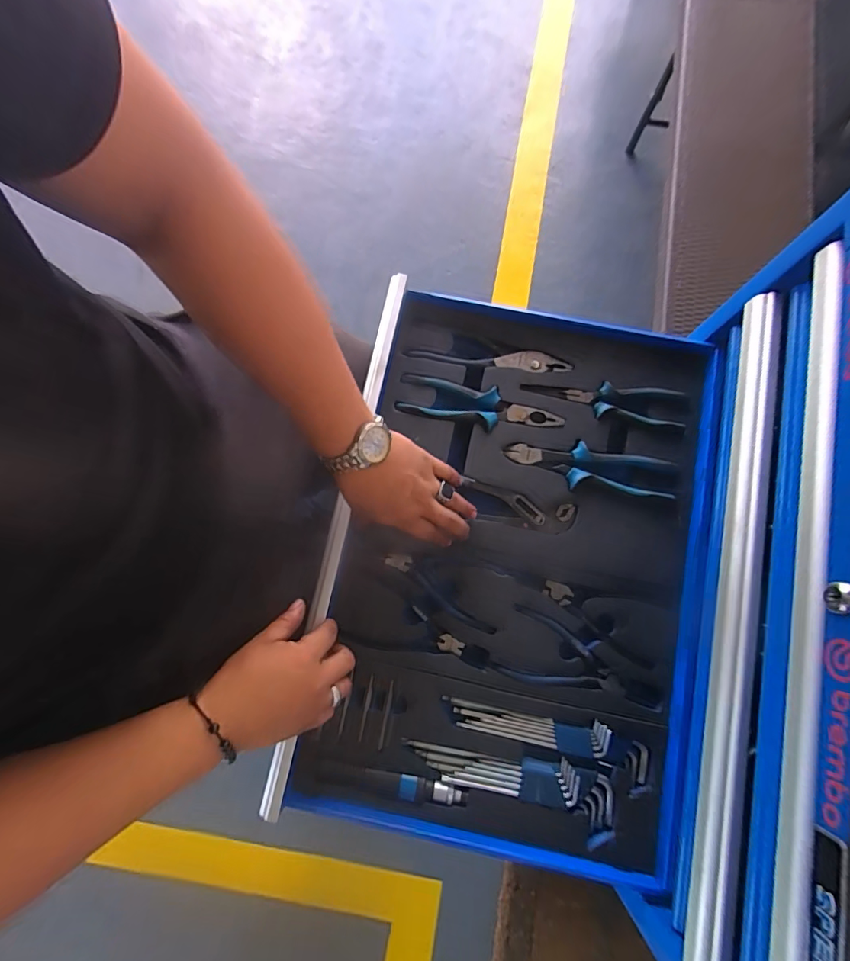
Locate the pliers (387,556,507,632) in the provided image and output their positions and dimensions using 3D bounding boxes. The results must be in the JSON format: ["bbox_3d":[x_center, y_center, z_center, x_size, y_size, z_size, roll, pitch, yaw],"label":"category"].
[{"bbox_3d":[0.022,0.115,0.523,0.137,0.007,0.072,20,80,4],"label":"pliers"}]

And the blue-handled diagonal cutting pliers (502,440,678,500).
[{"bbox_3d":[0.191,-0.015,0.538,0.191,0.015,0.047,10,79,2],"label":"blue-handled diagonal cutting pliers"}]

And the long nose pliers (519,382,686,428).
[{"bbox_3d":[0.212,-0.096,0.553,0.187,0.012,0.044,8,79,2],"label":"long nose pliers"}]

